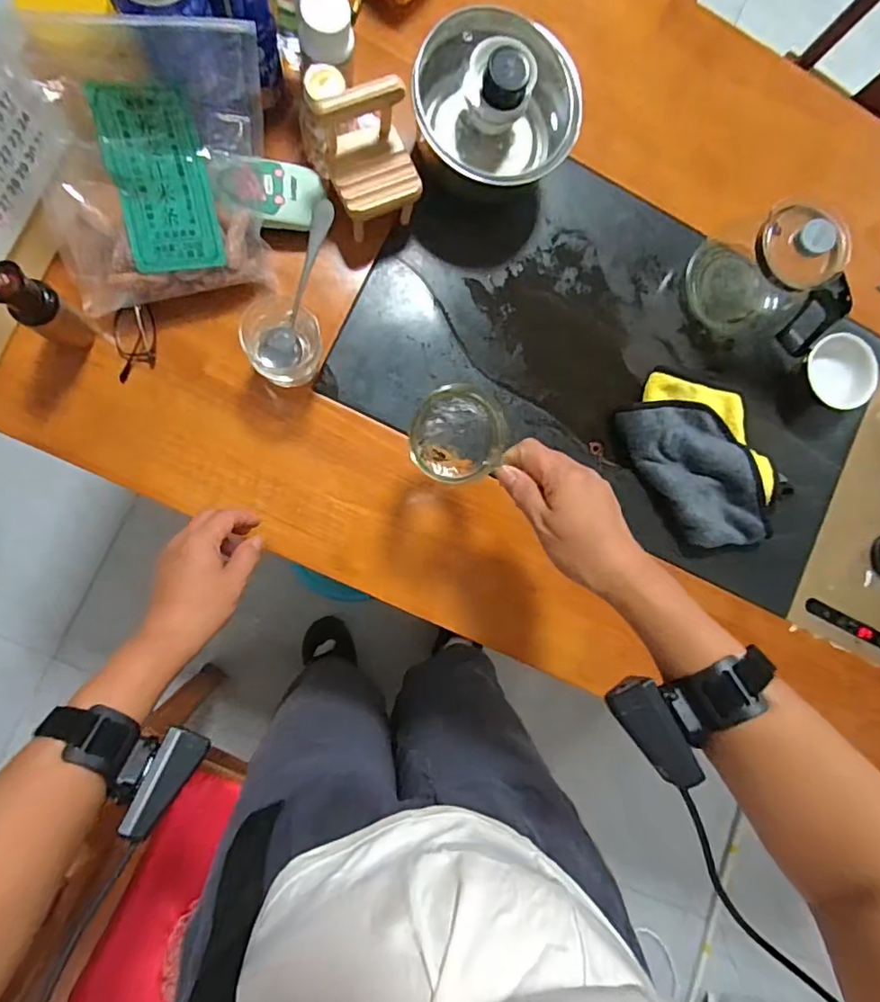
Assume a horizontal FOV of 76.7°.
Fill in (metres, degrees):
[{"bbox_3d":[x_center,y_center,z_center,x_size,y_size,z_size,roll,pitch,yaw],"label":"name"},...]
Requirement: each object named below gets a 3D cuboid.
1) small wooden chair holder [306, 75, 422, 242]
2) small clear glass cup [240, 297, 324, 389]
[{"bbox_3d":[-0.066,-0.315,0.517,0.081,0.104,0.088,-23,91,-9],"label":"small wooden chair holder"},{"bbox_3d":[-0.145,-0.147,0.523,0.069,0.078,0.067,0,87,-9],"label":"small clear glass cup"}]

